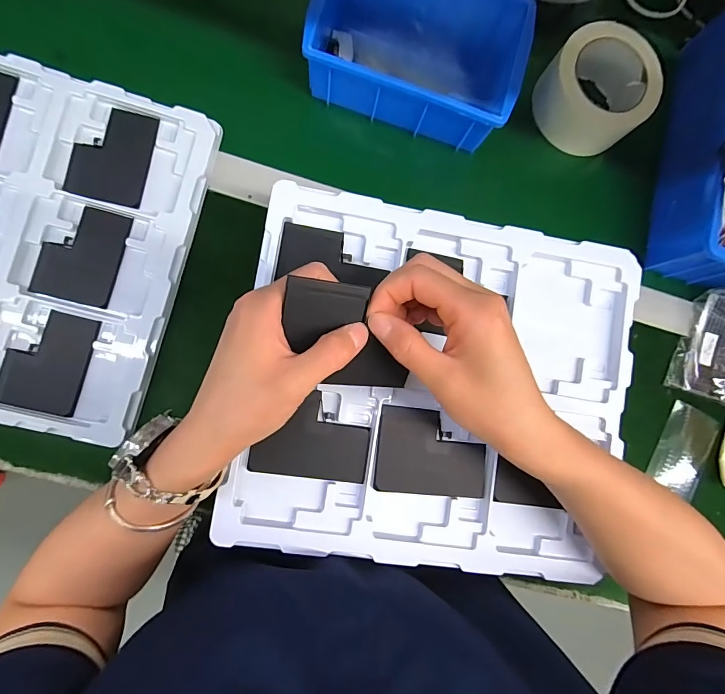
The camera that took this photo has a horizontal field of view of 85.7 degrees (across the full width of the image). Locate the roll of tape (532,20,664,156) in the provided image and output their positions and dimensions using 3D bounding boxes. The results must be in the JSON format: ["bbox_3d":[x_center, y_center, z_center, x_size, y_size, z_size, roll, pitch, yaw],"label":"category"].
[{"bbox_3d":[0.248,-0.272,0.418,0.112,0.056,0.111,0,87,-6],"label":"roll of tape"}]

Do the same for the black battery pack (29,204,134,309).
[{"bbox_3d":[-0.260,-0.087,0.364,0.067,0.004,0.089,15,85,-5],"label":"black battery pack"}]

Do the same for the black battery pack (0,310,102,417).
[{"bbox_3d":[-0.284,0.012,0.353,0.067,0.004,0.088,15,85,-5],"label":"black battery pack"}]

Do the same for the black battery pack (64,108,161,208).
[{"bbox_3d":[-0.238,-0.183,0.373,0.068,0.005,0.089,13,85,-6],"label":"black battery pack"}]

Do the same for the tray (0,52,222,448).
[{"bbox_3d":[-0.309,-0.099,0.353,0.278,0.013,0.314,15,85,-5],"label":"tray"}]

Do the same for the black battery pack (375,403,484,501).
[{"bbox_3d":[0.056,0.086,0.316,0.088,0.005,0.067,7,86,-6],"label":"black battery pack"}]

